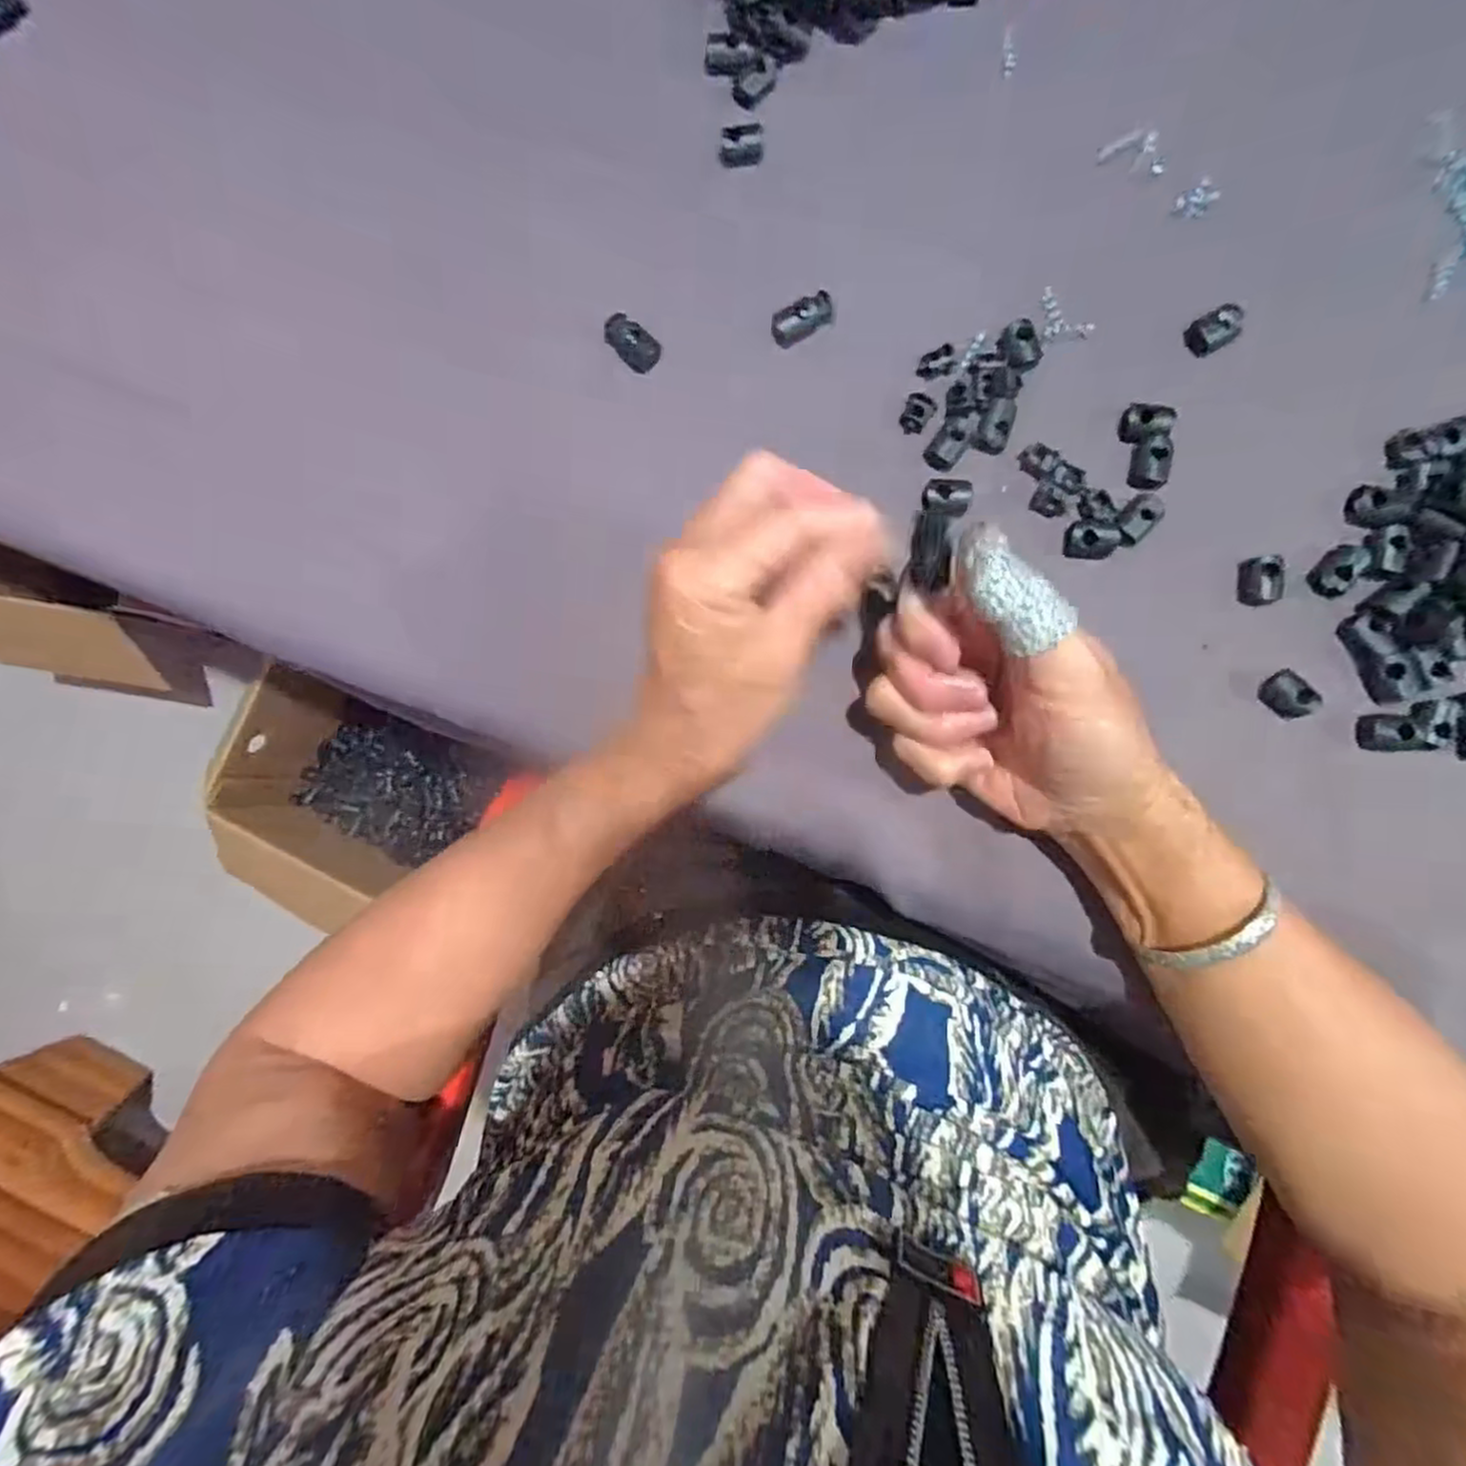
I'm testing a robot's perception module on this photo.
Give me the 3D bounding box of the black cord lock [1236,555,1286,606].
[{"bbox_3d":[0.226,-0.065,0.299,0.014,0.008,0.021,-3,87,4],"label":"black cord lock"}]

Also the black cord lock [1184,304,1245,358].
[{"bbox_3d":[0.211,-0.176,0.305,0.020,0.011,0.015,-32,85,2],"label":"black cord lock"}]

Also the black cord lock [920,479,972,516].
[{"bbox_3d":[0.095,-0.104,0.310,0.020,0.009,0.015,7,87,4],"label":"black cord lock"}]

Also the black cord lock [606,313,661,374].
[{"bbox_3d":[-0.048,-0.184,0.330,0.029,0.010,0.015,39,90,5],"label":"black cord lock"}]

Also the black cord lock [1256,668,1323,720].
[{"bbox_3d":[0.234,-0.016,0.293,0.014,0.013,0.020,-30,85,2],"label":"black cord lock"}]

